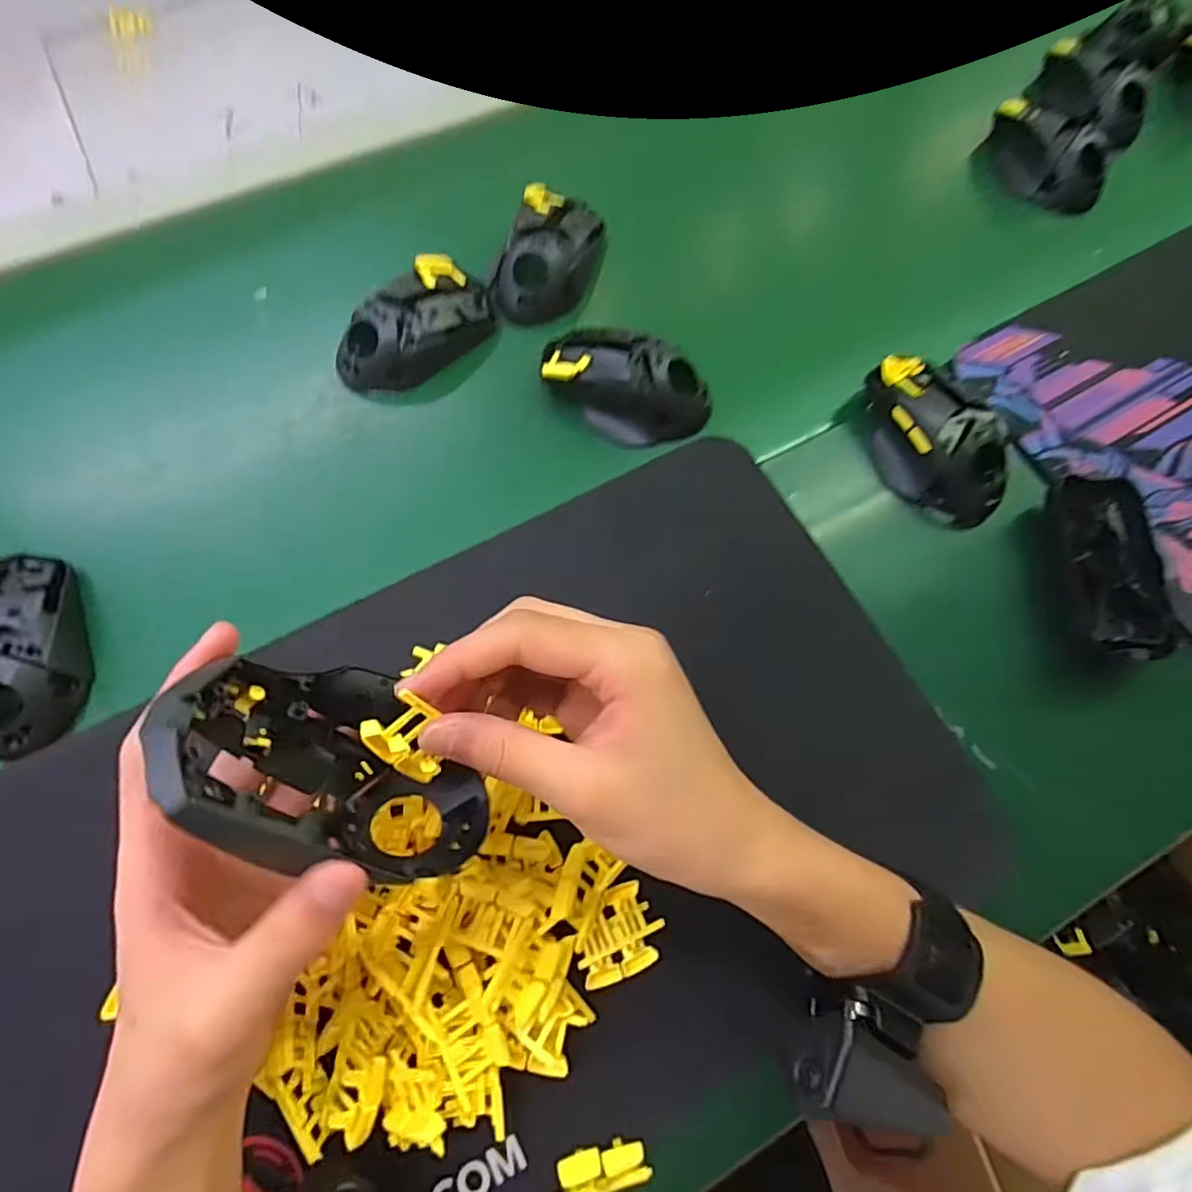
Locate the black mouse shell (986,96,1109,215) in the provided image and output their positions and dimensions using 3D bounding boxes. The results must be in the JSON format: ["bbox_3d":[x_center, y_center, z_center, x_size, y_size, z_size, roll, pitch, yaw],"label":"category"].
[{"bbox_3d":[0.356,-0.352,0.490,0.057,0.041,0.111,-37,73,-15],"label":"black mouse shell"}]

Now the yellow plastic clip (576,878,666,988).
[{"bbox_3d":[0.010,0.163,0.296,0.041,0.009,0.035,-23,70,-11],"label":"yellow plastic clip"}]

